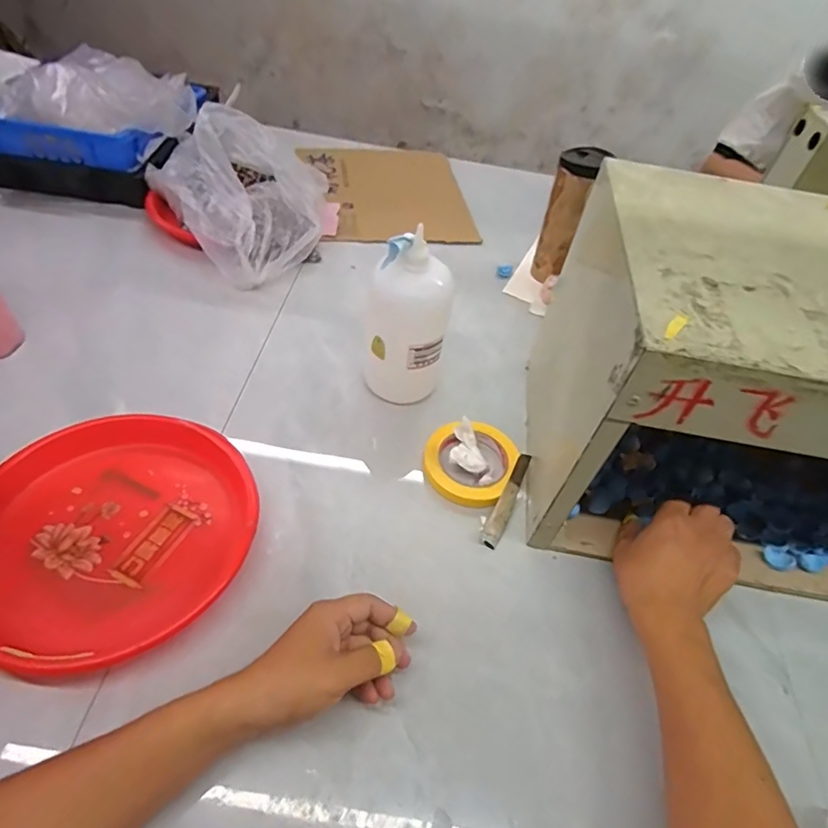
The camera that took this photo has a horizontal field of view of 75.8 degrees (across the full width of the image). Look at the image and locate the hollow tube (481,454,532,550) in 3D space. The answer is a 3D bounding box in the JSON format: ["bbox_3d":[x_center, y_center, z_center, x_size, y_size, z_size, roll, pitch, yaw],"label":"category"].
[{"bbox_3d":[0.105,0.091,0.578,0.019,0.017,0.118,25,53,14],"label":"hollow tube"}]

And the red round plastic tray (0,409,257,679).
[{"bbox_3d":[-0.282,0.109,0.504,0.248,0.048,0.243,4,50,-5],"label":"red round plastic tray"}]

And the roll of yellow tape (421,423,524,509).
[{"bbox_3d":[0.063,0.052,0.603,0.101,0.016,0.106,4,50,-5],"label":"roll of yellow tape"}]

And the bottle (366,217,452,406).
[{"bbox_3d":[-0.009,-0.105,0.608,0.094,0.194,0.082,5,50,-4],"label":"bottle"}]

